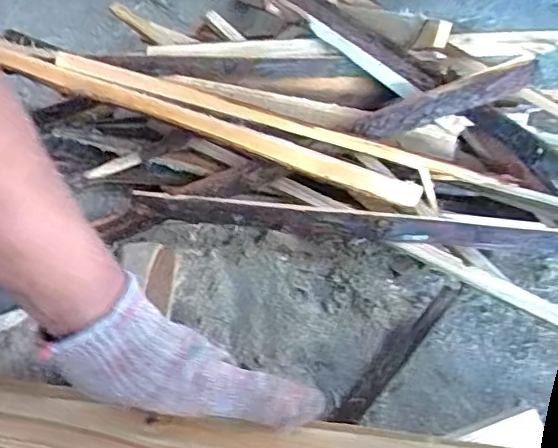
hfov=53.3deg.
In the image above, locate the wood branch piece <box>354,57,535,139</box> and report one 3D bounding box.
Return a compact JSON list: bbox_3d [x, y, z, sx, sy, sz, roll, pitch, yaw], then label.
[{"bbox_3d":[0.154,-0.116,0.527,0.162,0.024,0.027,-18,45,7],"label":"wood branch piece"}]

